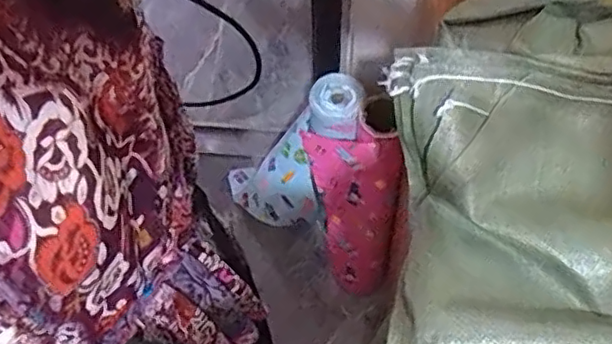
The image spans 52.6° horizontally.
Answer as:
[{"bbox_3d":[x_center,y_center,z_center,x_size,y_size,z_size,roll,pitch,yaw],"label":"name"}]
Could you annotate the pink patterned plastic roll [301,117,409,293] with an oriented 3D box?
[{"bbox_3d":[0.096,0.083,1.304,0.205,0.452,0.111,2,39,5],"label":"pink patterned plastic roll"}]

